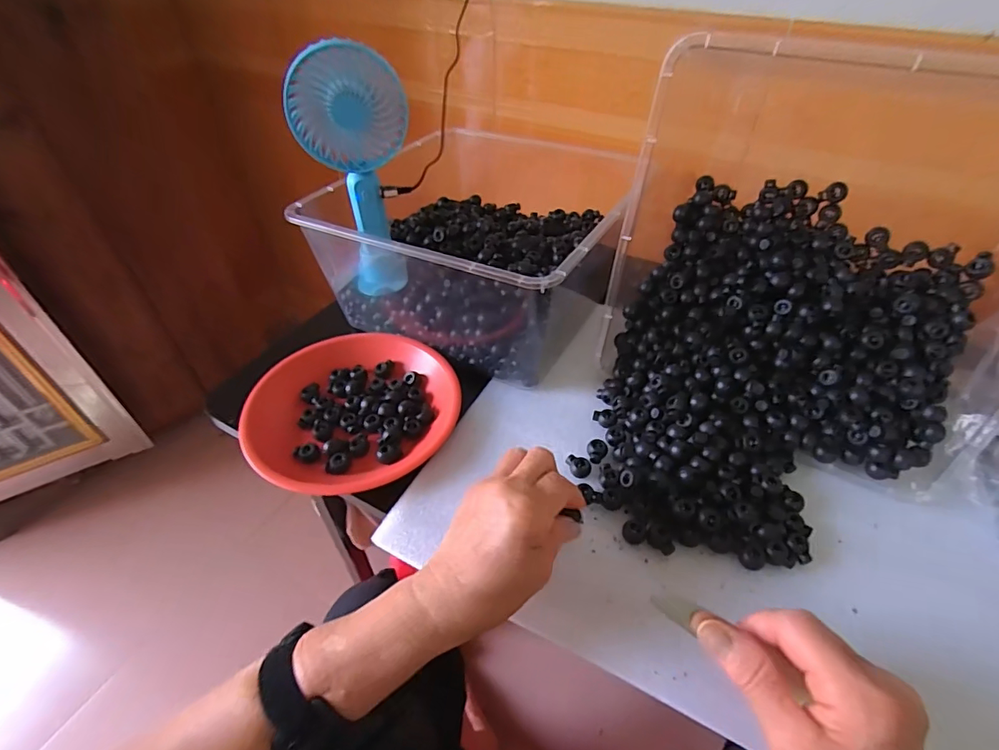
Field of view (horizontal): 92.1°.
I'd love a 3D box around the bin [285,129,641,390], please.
[{"bbox_3d":[-0.027,-0.159,0.571,0.292,0.116,0.291,19,48,18],"label":"bin"}]

